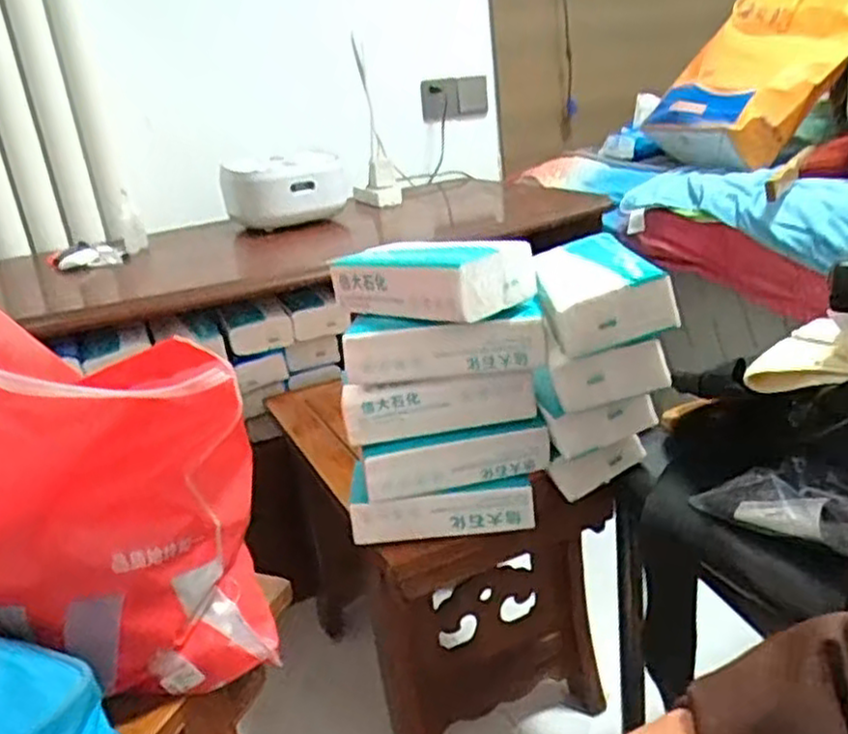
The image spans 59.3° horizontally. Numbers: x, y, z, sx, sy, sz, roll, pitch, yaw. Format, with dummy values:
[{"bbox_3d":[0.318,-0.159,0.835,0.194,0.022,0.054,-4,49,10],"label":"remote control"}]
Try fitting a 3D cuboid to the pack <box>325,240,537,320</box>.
[{"bbox_3d":[0.003,-0.083,0.661,0.093,0.057,0.170,-24,27,-38],"label":"pack"}]

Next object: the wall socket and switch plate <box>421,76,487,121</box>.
[{"bbox_3d":[0.068,-0.599,1.667,0.163,0.094,0.030,-5,39,-8],"label":"wall socket and switch plate"}]

